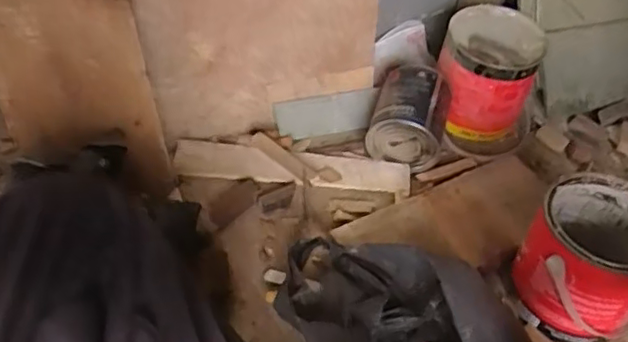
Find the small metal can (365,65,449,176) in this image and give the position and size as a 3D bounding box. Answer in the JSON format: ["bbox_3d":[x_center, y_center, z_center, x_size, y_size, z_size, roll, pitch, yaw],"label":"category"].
[{"bbox_3d":[0.149,-0.085,0.973,0.113,0.103,0.118,4,45,-4],"label":"small metal can"}]

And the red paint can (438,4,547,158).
[{"bbox_3d":[0.280,-0.142,1.024,0.166,0.162,0.178,14,46,6],"label":"red paint can"}]

